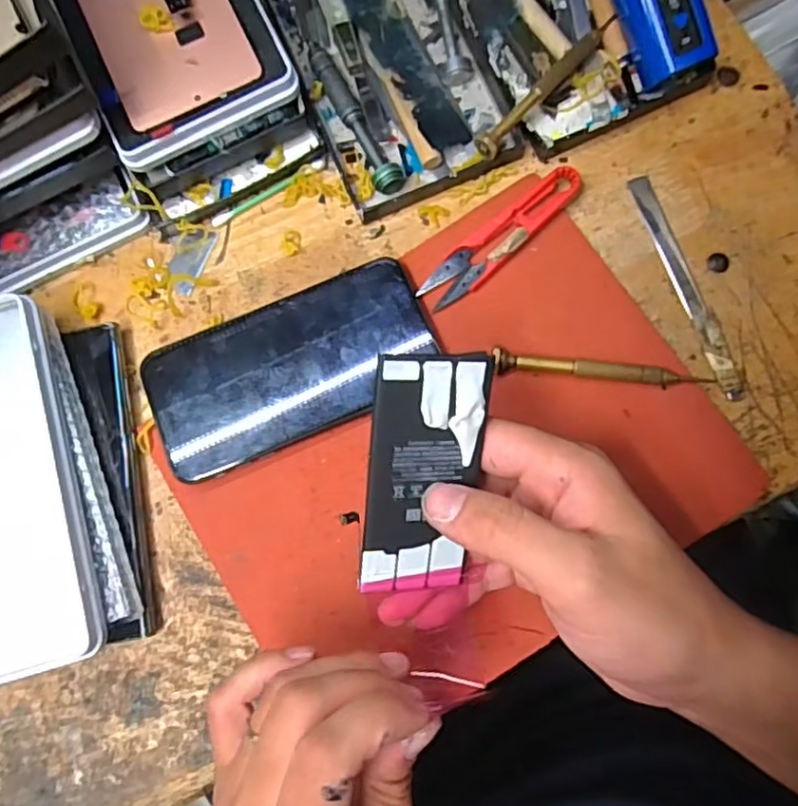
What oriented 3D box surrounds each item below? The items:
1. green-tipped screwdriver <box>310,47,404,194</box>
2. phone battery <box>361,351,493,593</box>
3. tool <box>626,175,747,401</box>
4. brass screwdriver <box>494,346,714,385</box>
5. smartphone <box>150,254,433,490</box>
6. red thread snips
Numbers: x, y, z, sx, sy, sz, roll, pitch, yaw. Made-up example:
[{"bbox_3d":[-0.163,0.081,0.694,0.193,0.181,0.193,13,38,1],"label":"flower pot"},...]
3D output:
[{"bbox_3d":[-0.025,-0.158,0.355,0.017,0.015,0.096,-26,80,-1],"label":"green-tipped screwdriver"},{"bbox_3d":[0.009,0.029,0.250,0.042,0.004,0.099,1,111,-12],"label":"phone battery"},{"bbox_3d":[0.150,-0.062,0.339,0.013,0.004,0.127,-20,78,2],"label":"tool"},{"bbox_3d":[0.102,-0.015,0.325,0.109,0.008,0.011,8,82,5],"label":"brass screwdriver"},{"bbox_3d":[-0.056,-0.019,0.335,0.146,0.007,0.071,-24,84,-1],"label":"smartphone"},{"bbox_3d":[0.055,-0.087,0.341,0.101,0.007,0.023,-41,81,-3],"label":"red thread snips"}]

